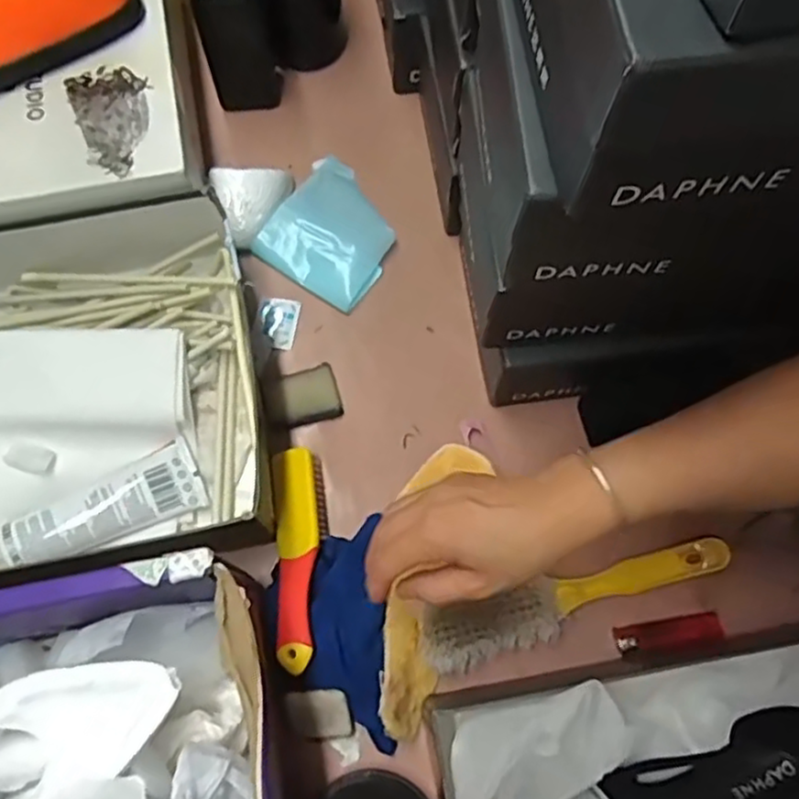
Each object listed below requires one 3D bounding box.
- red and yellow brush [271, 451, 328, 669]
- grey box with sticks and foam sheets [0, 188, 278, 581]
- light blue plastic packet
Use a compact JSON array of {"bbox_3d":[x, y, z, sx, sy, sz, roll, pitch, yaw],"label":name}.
[{"bbox_3d":[-0.072,0.110,0.511,0.037,0.023,0.157,-2,59,-2],"label":"red and yellow brush"},{"bbox_3d":[-0.278,0.003,0.529,0.342,0.087,0.275,-9,72,-5],"label":"grey box with sticks and foam sheets"},{"bbox_3d":[-0.055,-0.148,0.627,0.106,0.018,0.115,33,73,9],"label":"light blue plastic packet"}]

